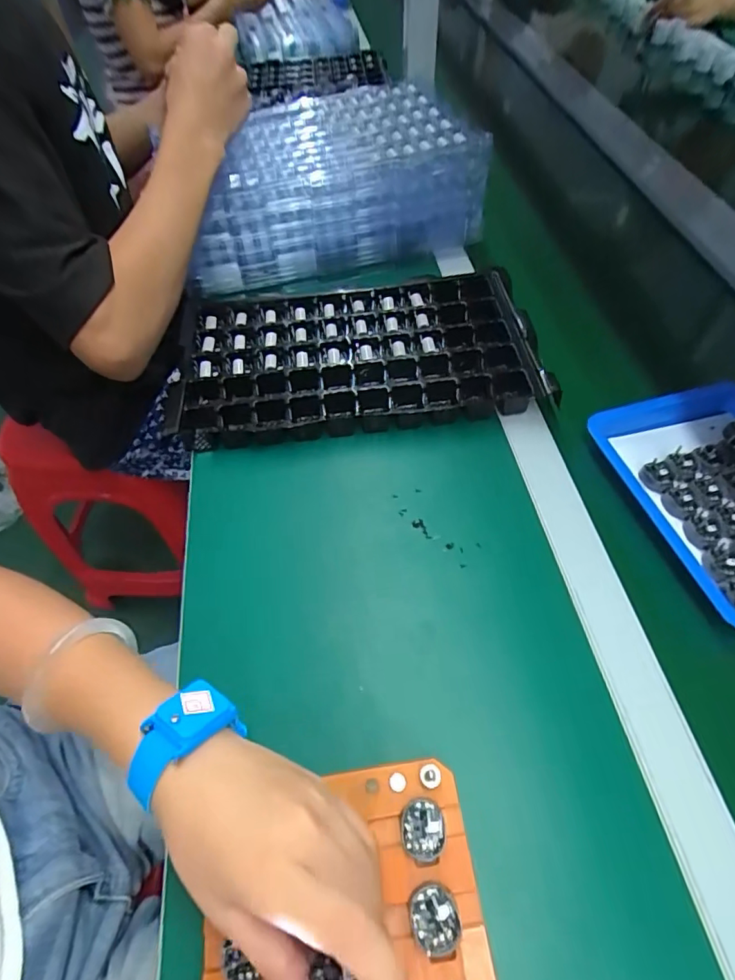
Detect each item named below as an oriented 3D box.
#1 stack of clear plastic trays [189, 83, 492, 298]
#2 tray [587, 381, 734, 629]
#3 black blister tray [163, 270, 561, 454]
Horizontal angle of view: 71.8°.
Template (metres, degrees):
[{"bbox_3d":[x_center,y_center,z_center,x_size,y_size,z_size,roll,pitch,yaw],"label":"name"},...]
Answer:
[{"bbox_3d":[-0.062,-0.394,0.650,0.362,0.105,0.225,-17,60,-5],"label":"stack of clear plastic trays"},{"bbox_3d":[0.313,0.003,0.426,0.157,0.026,0.211,-13,55,-9],"label":"tray"},{"bbox_3d":[-0.014,-0.140,0.531,0.364,0.044,0.201,-2,54,-1],"label":"black blister tray"}]

